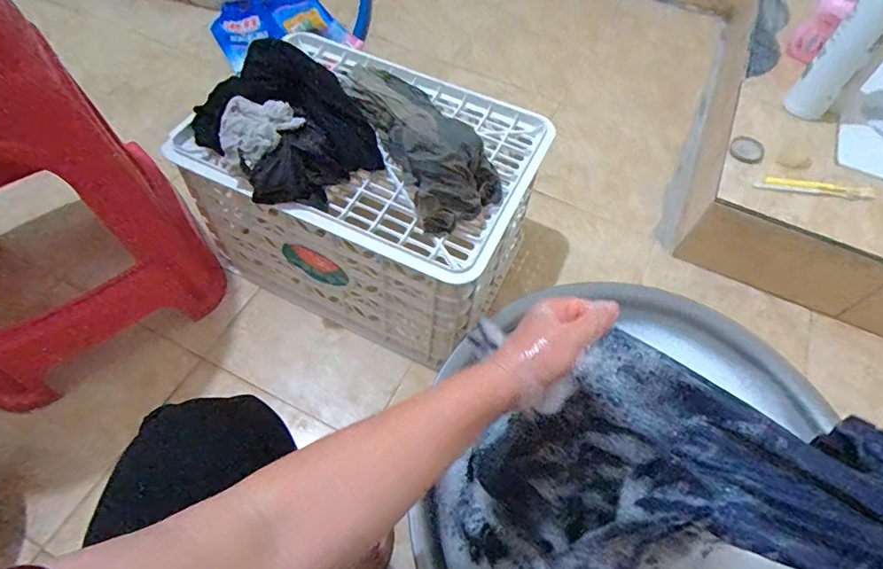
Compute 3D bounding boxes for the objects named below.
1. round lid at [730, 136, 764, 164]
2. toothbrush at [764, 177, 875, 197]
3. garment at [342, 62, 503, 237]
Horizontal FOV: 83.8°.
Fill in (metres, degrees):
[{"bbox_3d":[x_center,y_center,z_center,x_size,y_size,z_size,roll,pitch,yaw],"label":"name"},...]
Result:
[{"bbox_3d":[0.538,-0.236,0.865,0.052,0.006,0.071,33,62,17],"label":"round lid"},{"bbox_3d":[0.633,-0.165,0.824,0.176,0.008,0.018,7,57,2],"label":"toothbrush"},{"bbox_3d":[-0.026,-0.210,0.653,0.121,0.098,0.283,-24,61,-17],"label":"garment"}]

